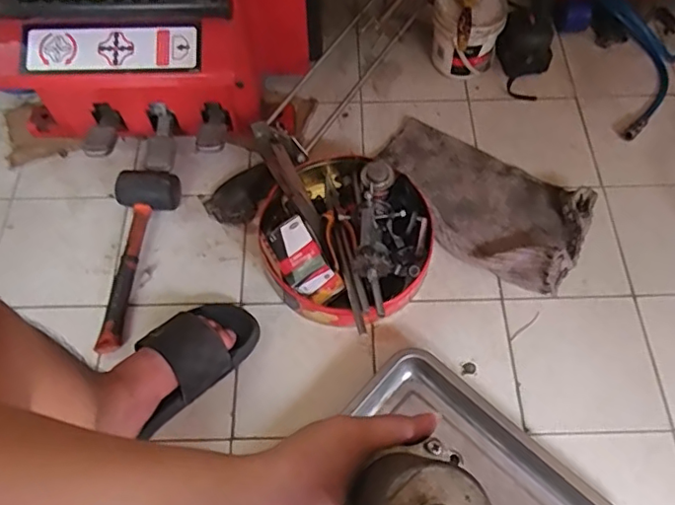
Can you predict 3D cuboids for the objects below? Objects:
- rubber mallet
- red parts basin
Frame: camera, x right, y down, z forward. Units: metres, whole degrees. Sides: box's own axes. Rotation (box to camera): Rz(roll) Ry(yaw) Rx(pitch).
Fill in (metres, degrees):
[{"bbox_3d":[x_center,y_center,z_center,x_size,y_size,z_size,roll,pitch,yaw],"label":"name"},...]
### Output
[{"bbox_3d":[-0.303,0.000,0.870,0.091,0.056,0.293,-2,63,1],"label":"rubber mallet"},{"bbox_3d":[0.008,-0.034,0.860,0.257,0.111,0.290,-2,63,1],"label":"red parts basin"}]

